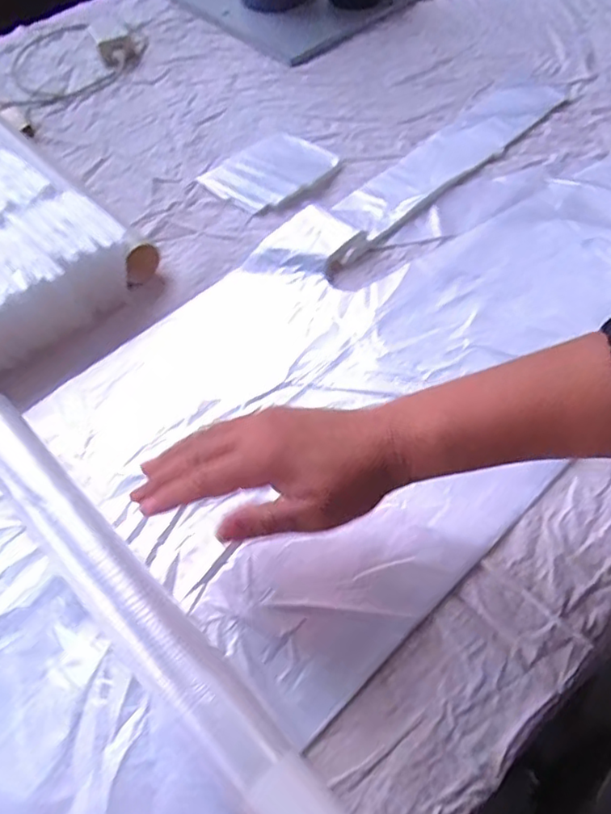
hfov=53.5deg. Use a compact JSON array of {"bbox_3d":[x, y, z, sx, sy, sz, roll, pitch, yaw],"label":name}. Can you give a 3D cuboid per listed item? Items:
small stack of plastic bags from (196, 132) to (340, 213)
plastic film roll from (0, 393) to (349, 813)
[{"bbox_3d":[-0.032,-0.234,0.601,0.120,0.011,0.083,-33,61,-17],"label":"small stack of plastic bags"},{"bbox_3d":[-0.098,0.121,0.355,0.038,0.034,0.382,-40,63,-20],"label":"plastic film roll"}]

